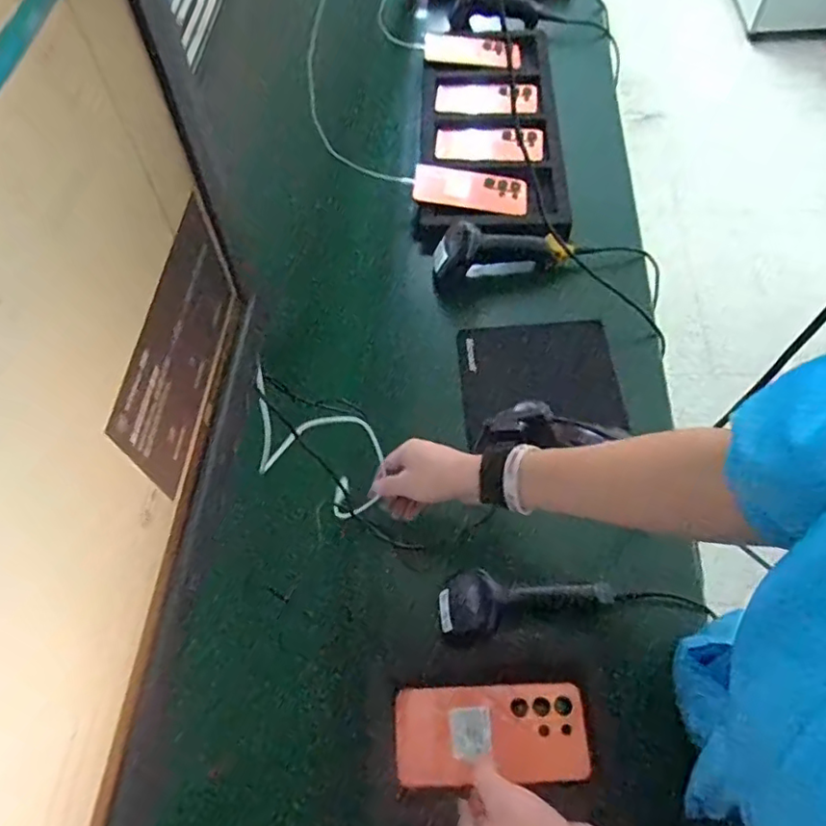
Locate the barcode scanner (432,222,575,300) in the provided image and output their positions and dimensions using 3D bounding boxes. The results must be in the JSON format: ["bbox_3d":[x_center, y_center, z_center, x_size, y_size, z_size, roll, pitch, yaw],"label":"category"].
[{"bbox_3d":[0.119,-0.219,0.829,0.181,0.073,0.067,-8,61,0],"label":"barcode scanner"}]

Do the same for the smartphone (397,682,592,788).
[{"bbox_3d":[0.071,0.285,0.534,0.165,0.007,0.078,-1,60,-2],"label":"smartphone"}]

